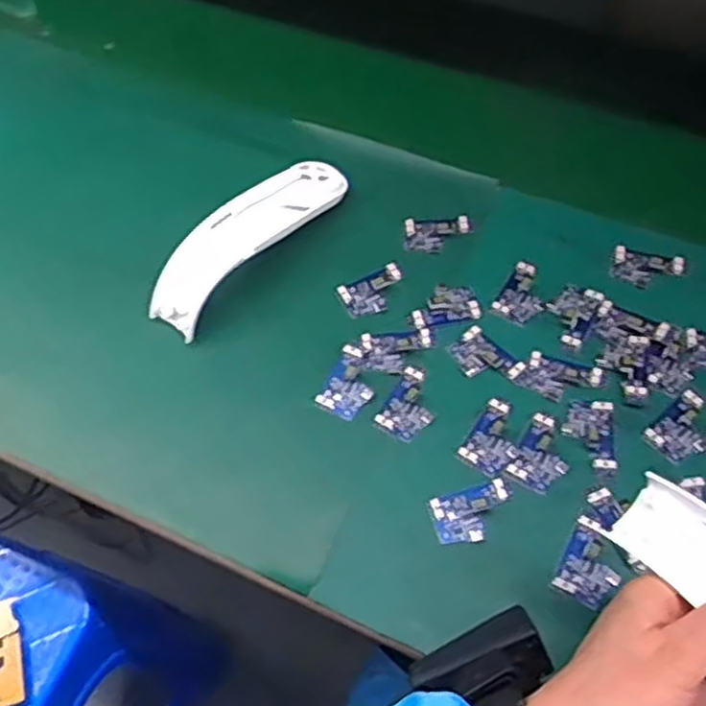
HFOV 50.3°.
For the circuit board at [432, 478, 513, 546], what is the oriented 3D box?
[{"bbox_3d":[0.082,0.108,0.506,0.055,0.004,0.035,-15,60,-7],"label":"circuit board"}]

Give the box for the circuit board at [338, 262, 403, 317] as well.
[{"bbox_3d":[0.018,-0.050,0.605,0.054,0.004,0.034,-24,61,-12],"label":"circuit board"}]

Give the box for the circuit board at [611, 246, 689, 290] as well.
[{"bbox_3d":[0.235,-0.068,0.601,0.054,0.011,0.032,17,61,11],"label":"circuit board"}]

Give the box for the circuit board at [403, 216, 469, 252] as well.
[{"bbox_3d":[0.070,-0.100,0.631,0.053,0.010,0.031,4,60,4],"label":"circuit board"}]

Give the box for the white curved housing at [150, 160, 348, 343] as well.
[{"bbox_3d":[-0.086,-0.097,0.609,0.059,0.036,0.189,36,67,20],"label":"white curved housing"}]

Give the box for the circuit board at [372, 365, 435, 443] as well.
[{"bbox_3d":[0.043,0.038,0.549,0.036,0.004,0.053,27,64,17],"label":"circuit board"}]

